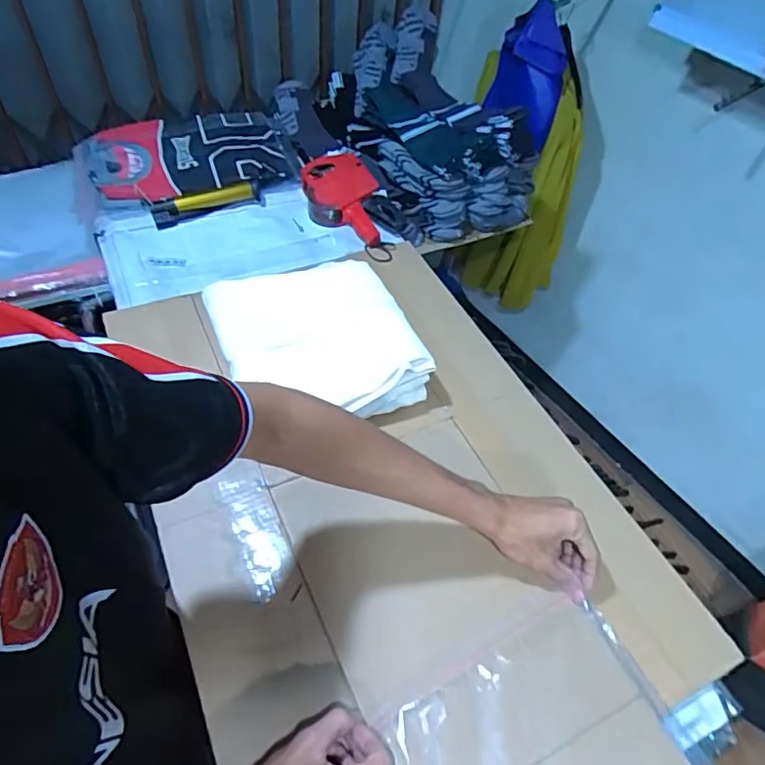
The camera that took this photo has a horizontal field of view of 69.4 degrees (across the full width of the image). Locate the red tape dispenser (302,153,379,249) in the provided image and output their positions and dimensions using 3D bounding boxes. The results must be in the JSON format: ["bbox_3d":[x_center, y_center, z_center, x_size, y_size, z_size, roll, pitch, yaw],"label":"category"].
[{"bbox_3d":[-0.078,-0.347,1.015,0.124,0.059,0.246,-7,53,-12],"label":"red tape dispenser"}]

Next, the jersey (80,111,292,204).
[{"bbox_3d":[-0.369,-0.430,1.059,0.356,0.071,0.236,-17,56,-19],"label":"jersey"}]

